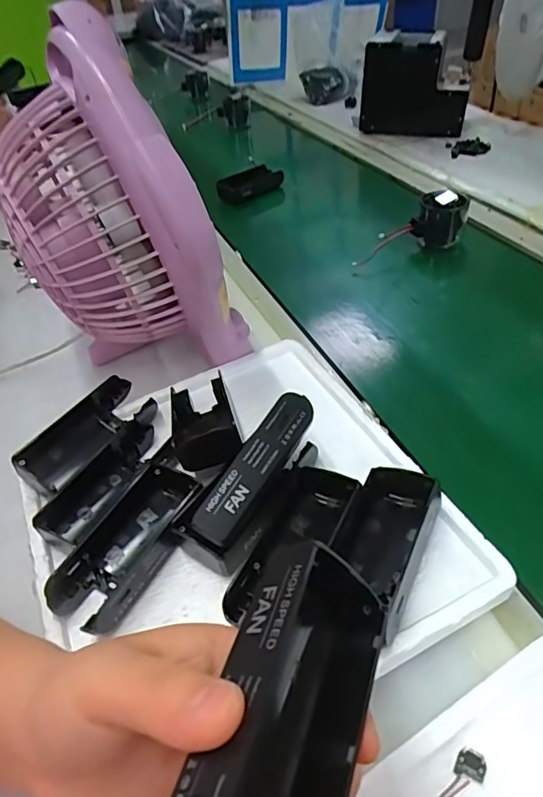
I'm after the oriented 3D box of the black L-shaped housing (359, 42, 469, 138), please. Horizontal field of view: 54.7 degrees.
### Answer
[{"bbox_3d":[0.258,-0.556,0.953,0.189,0.142,0.027,8,28,13],"label":"black L-shaped housing"}]

